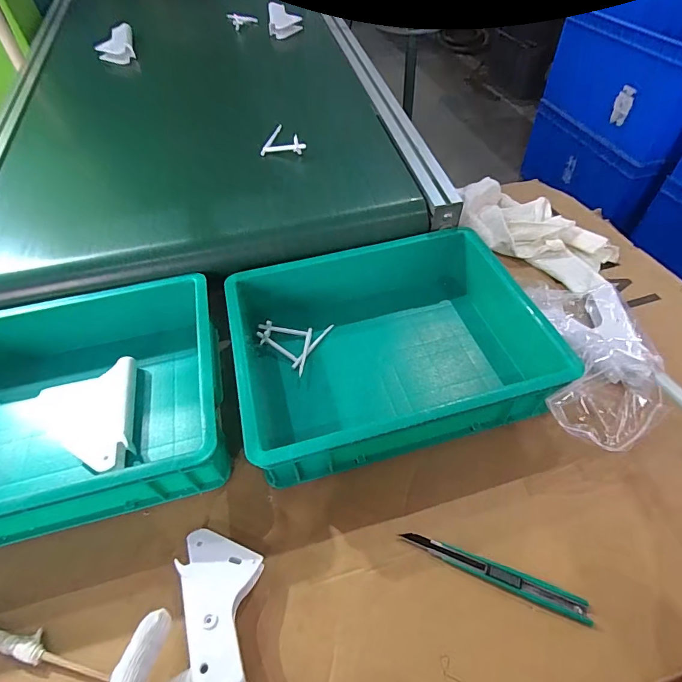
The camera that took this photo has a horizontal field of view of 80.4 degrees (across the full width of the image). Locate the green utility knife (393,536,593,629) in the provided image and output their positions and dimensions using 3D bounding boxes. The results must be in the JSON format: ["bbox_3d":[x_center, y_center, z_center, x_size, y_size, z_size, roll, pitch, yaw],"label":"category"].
[{"bbox_3d":[0.133,0.205,0.357,0.157,0.009,0.018,17,54,16],"label":"green utility knife"}]

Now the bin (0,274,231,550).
[{"bbox_3d":[-0.307,0.074,0.457,0.337,0.108,0.264,-14,50,-7],"label":"bin"}]

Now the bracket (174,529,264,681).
[{"bbox_3d":[-0.095,0.226,0.333,0.062,0.029,0.139,-15,41,-8],"label":"bracket"}]

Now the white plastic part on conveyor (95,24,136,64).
[{"bbox_3d":[-0.471,-0.621,0.845,0.069,0.036,0.104,-16,55,-9],"label":"white plastic part on conveyor"}]

